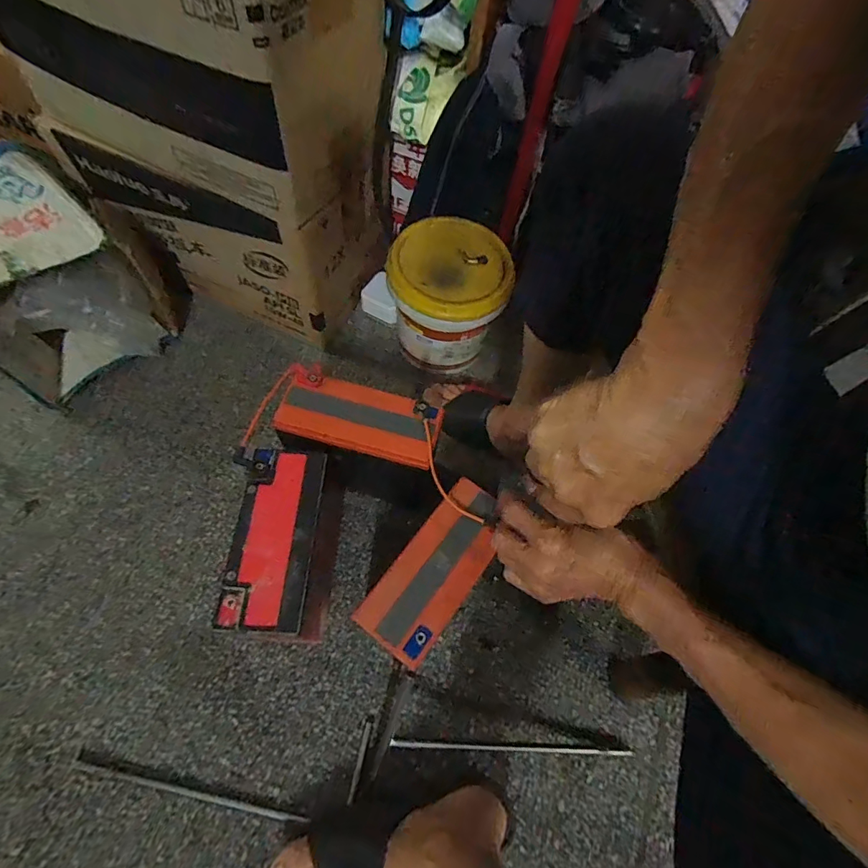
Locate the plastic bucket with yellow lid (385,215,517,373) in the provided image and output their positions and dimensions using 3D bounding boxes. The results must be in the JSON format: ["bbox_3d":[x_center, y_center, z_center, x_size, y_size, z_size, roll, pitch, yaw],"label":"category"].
[{"bbox_3d":[0.025,-0.196,0.681,0.154,0.166,0.163,3,62,-5],"label":"plastic bucket with yellow lid"}]

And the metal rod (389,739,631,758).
[{"bbox_3d":[0.092,0.342,0.493,0.285,0.013,0.008,14,65,-15],"label":"metal rod"}]

